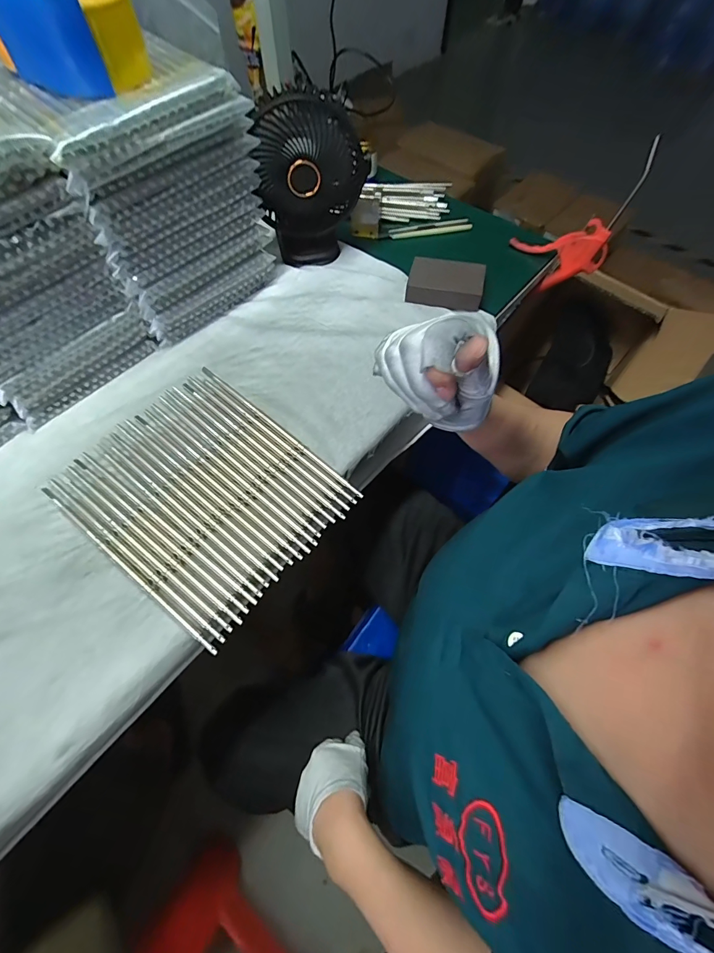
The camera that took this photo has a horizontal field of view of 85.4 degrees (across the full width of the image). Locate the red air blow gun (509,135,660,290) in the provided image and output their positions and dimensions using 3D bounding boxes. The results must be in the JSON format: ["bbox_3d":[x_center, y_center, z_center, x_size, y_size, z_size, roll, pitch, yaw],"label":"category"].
[{"bbox_3d":[0.281,-0.305,0.486,0.043,0.168,0.084,-16,93,-32],"label":"red air blow gun"}]

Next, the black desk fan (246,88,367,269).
[{"bbox_3d":[-0.059,-0.377,0.500,0.131,0.182,0.064,-17,65,-10],"label":"black desk fan"}]

